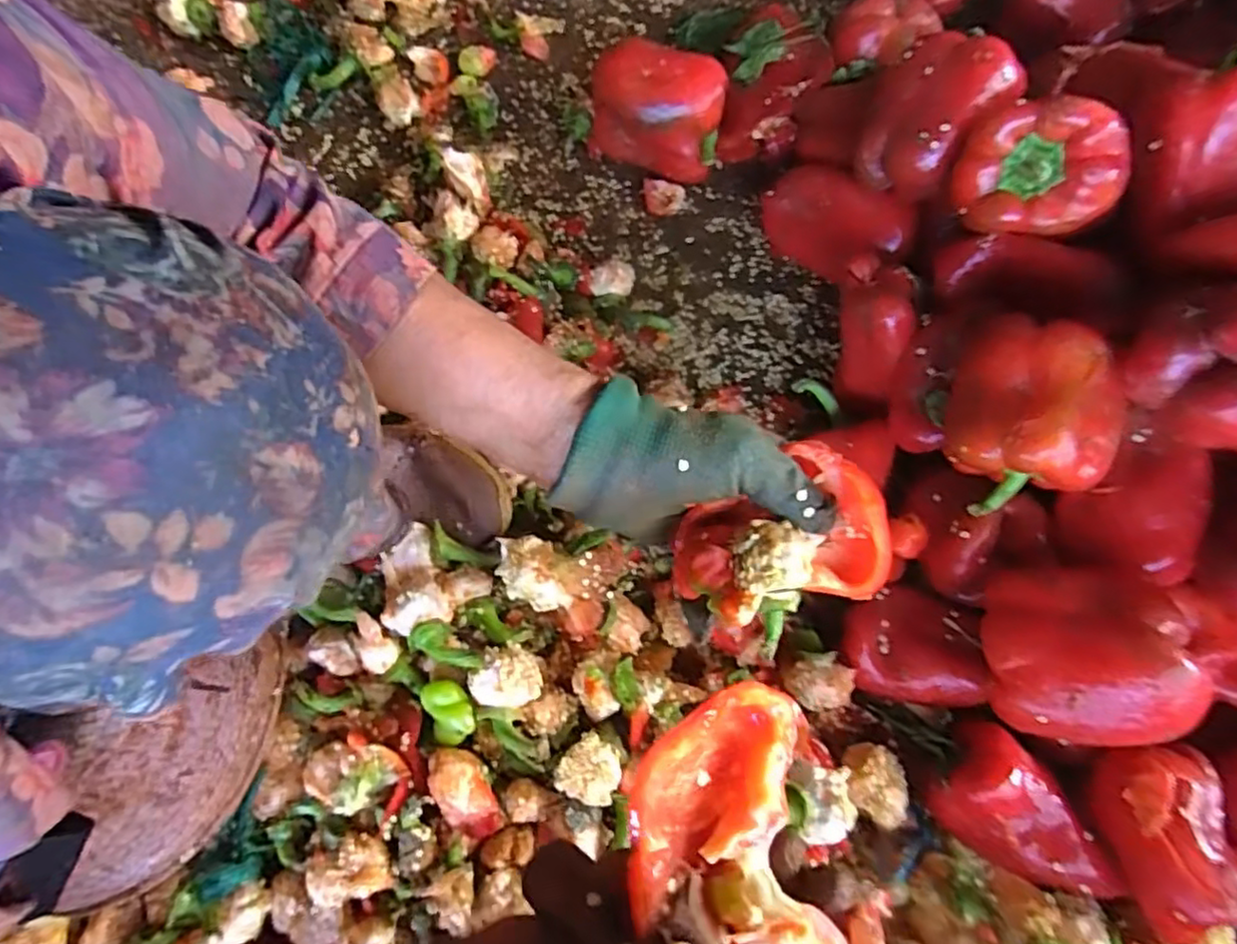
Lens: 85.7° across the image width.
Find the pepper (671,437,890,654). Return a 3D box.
[{"bbox_3d":[0.074,0.034,0.291,0.084,0.046,0.069,-32,78,-7],"label":"pepper"}]

